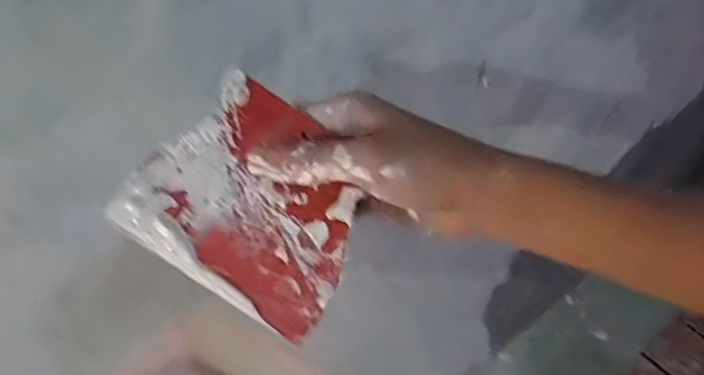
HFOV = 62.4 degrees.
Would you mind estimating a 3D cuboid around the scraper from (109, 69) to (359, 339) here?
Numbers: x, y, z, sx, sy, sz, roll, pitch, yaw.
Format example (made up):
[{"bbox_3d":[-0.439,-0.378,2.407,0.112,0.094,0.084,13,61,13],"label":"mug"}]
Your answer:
[{"bbox_3d":[-0.050,0.007,0.316,0.119,0.005,0.105,35,79,-1],"label":"scraper"}]

